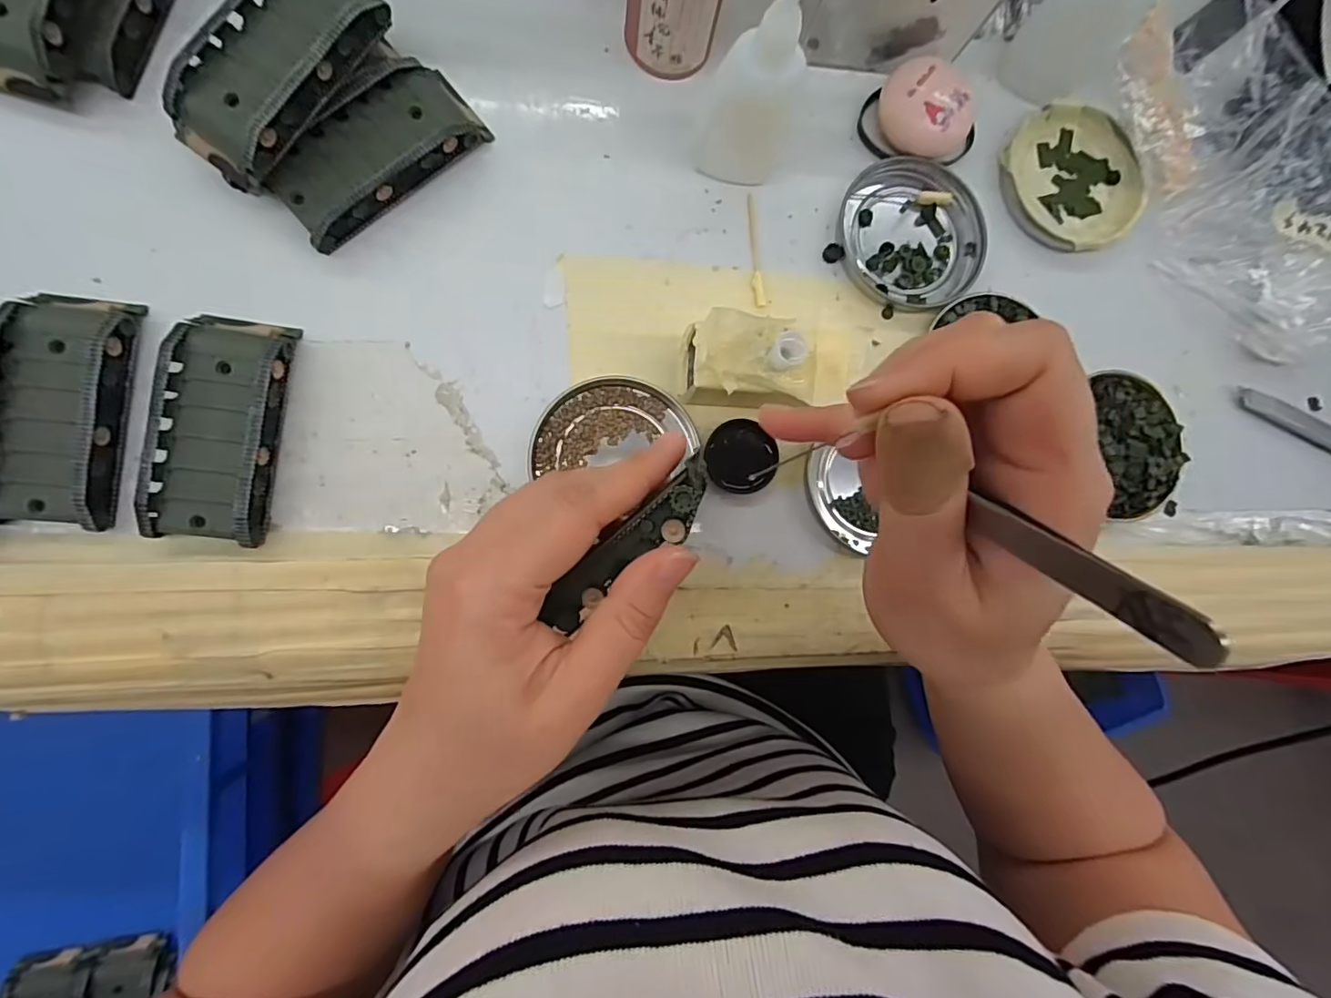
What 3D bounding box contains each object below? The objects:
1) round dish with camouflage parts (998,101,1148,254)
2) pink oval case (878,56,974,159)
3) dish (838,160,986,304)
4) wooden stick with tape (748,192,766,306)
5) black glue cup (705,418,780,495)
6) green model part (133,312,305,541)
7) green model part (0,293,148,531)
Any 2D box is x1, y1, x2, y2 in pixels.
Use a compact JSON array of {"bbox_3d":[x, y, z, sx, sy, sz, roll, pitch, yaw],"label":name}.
[{"bbox_3d":[0.222,-0.175,0.307,0.075,0.009,0.078,0,87,-8],"label":"round dish with camouflage parts"},{"bbox_3d":[0.133,-0.200,0.290,0.037,0.023,0.048,-33,92,-8],"label":"pink oval case"},{"bbox_3d":[0.130,-0.139,0.295,0.075,0.009,0.074,-10,88,-8],"label":"dish"},{"bbox_3d":[0.045,-0.127,0.286,0.006,0.004,0.059,-6,88,-8],"label":"wooden stick with tape"},{"bbox_3d":[0.036,-0.020,0.271,0.035,0.010,0.032,0,87,-8],"label":"black glue cup"},{"bbox_3d":[-0.191,-0.032,0.240,0.044,0.020,0.096,7,86,-7],"label":"green model part"},{"bbox_3d":[-0.253,-0.039,0.232,0.046,0.014,0.096,5,86,-7],"label":"green model part"}]

